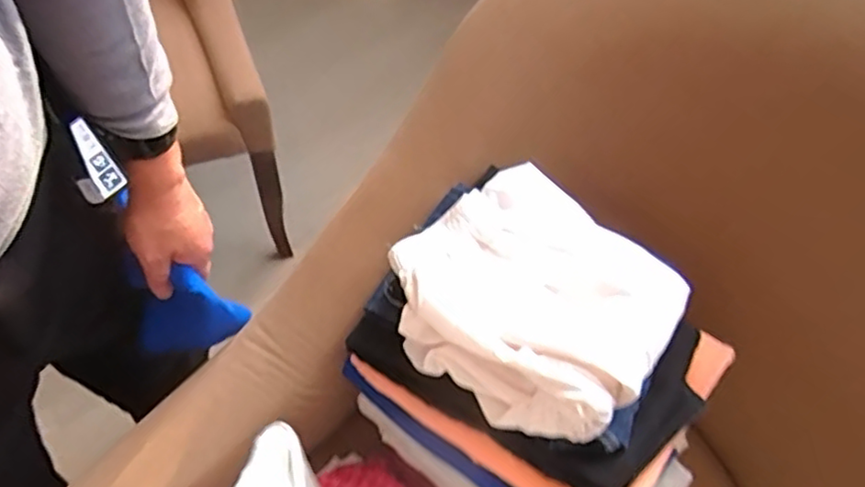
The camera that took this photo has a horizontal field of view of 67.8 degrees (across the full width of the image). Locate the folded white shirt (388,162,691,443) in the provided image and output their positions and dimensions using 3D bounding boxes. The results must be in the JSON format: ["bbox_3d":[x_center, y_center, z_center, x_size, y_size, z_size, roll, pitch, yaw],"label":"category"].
[{"bbox_3d":[0.085,0.037,0.541,0.222,0.069,0.204,40,65,18],"label":"folded white shirt"}]

